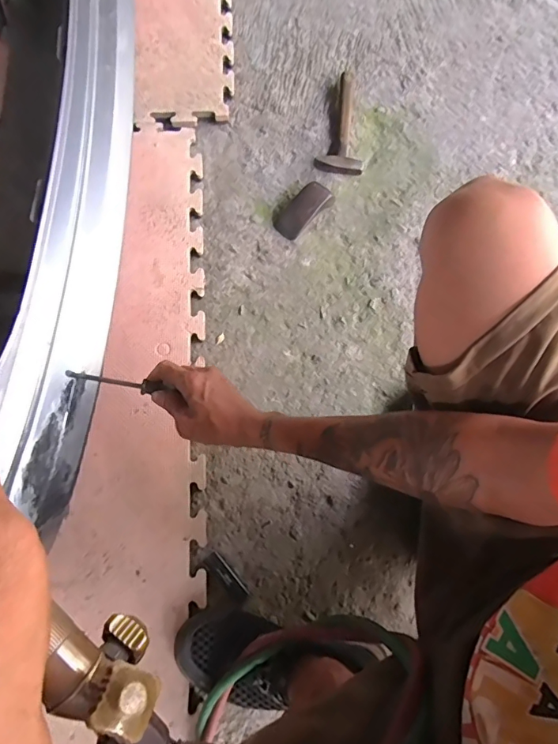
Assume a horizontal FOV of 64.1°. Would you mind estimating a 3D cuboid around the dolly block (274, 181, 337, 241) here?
[{"bbox_3d":[0.041,-0.299,0.810,0.064,0.037,0.111,41,77,12],"label":"dolly block"}]

